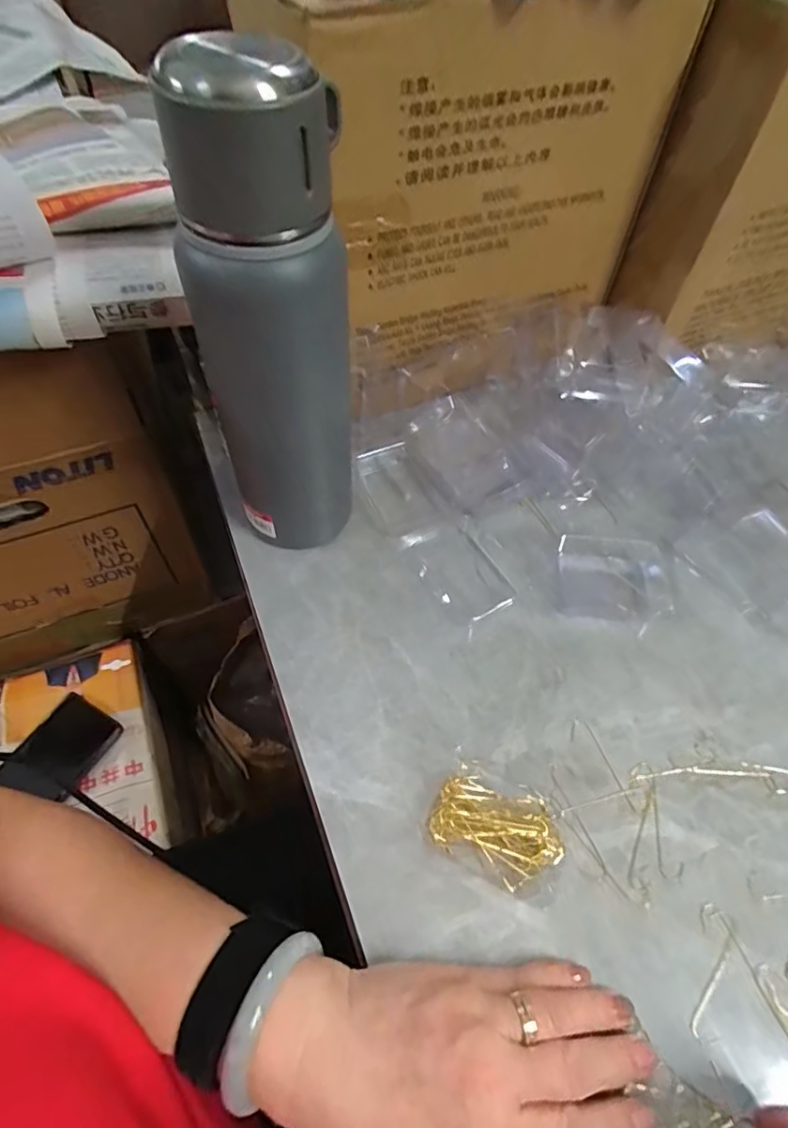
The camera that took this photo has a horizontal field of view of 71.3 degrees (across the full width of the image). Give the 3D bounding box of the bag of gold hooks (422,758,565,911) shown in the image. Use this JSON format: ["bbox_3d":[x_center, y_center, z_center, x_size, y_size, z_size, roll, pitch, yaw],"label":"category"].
[{"bbox_3d":[0.057,0.149,0.309,0.072,0.013,0.051,23,59,12],"label":"bag of gold hooks"}]

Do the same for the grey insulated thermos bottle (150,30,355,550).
[{"bbox_3d":[-0.068,-0.109,0.318,0.083,0.276,0.062,-5,58,-5],"label":"grey insulated thermos bottle"}]

